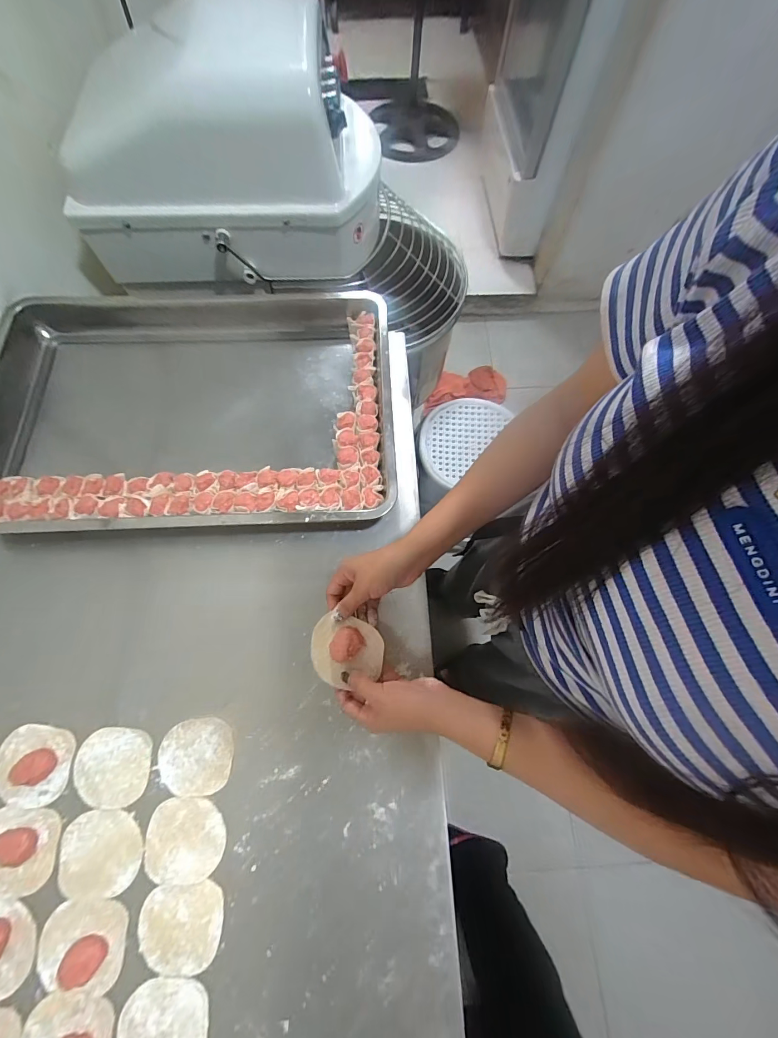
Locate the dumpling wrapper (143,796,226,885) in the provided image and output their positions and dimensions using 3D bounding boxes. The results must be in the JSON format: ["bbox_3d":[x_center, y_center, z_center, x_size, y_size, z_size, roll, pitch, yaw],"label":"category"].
[{"bbox_3d":[-0.222,0.348,0.420,0.083,0.004,0.075,2,69,-1],"label":"dumpling wrapper"}]

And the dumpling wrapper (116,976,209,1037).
[{"bbox_3d":[-0.217,0.493,0.371,0.083,0.004,0.078,0,69,-1],"label":"dumpling wrapper"}]

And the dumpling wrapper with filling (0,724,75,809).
[{"bbox_3d":[-0.406,0.280,0.436,0.084,0.014,0.076,12,69,3],"label":"dumpling wrapper with filling"}]

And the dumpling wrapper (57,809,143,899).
[{"bbox_3d":[-0.312,0.361,0.417,0.085,0.004,0.075,-1,69,-2],"label":"dumpling wrapper"}]

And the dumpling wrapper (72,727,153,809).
[{"bbox_3d":[-0.318,0.284,0.444,0.085,0.004,0.078,-3,69,-2],"label":"dumpling wrapper"}]

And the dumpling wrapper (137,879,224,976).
[{"bbox_3d":[-0.214,0.417,0.394,0.082,0.004,0.073,0,69,-2],"label":"dumpling wrapper"}]

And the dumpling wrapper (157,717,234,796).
[{"bbox_3d":[-0.224,0.274,0.446,0.082,0.004,0.075,1,69,-1],"label":"dumpling wrapper"}]

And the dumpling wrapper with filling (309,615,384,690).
[{"bbox_3d":[-0.049,0.151,0.439,0.082,0.032,0.072,7,69,1],"label":"dumpling wrapper with filling"}]

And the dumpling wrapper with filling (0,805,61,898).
[{"bbox_3d":[-0.402,0.354,0.410,0.086,0.012,0.077,-2,69,-2],"label":"dumpling wrapper with filling"}]

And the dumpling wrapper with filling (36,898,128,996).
[{"bbox_3d":[-0.307,0.425,0.383,0.083,0.009,0.070,5,69,0],"label":"dumpling wrapper with filling"}]

